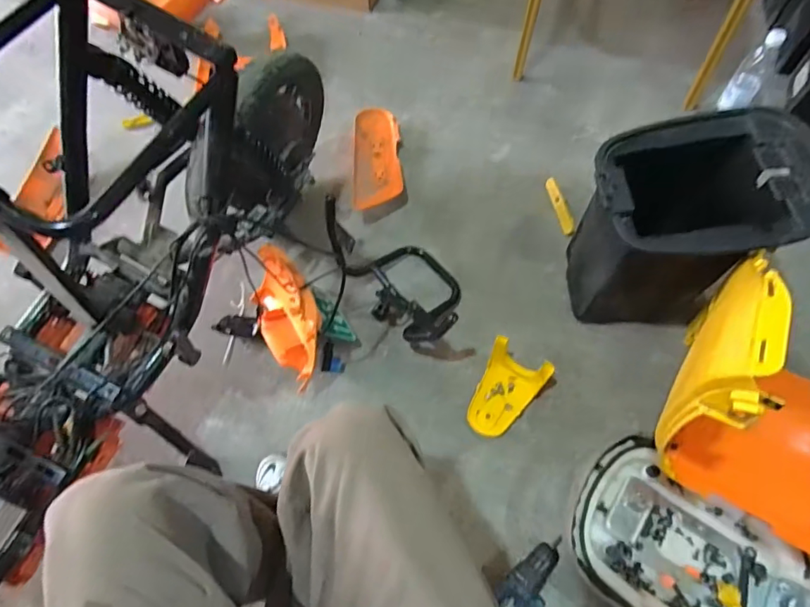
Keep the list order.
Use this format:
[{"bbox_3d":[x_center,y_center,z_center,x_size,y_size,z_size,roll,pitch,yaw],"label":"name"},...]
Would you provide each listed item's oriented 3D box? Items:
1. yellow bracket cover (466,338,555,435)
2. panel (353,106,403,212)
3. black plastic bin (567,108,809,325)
[{"bbox_3d":[0.177,0.158,0.865,0.108,0.082,0.150,26,66,13],"label":"yellow bracket cover"},{"bbox_3d":[-0.065,-0.346,1.162,0.112,0.051,0.302,-3,63,-1],"label":"panel"},{"bbox_3d":[0.458,-0.126,0.865,0.311,0.335,0.258,3,63,2],"label":"black plastic bin"}]

